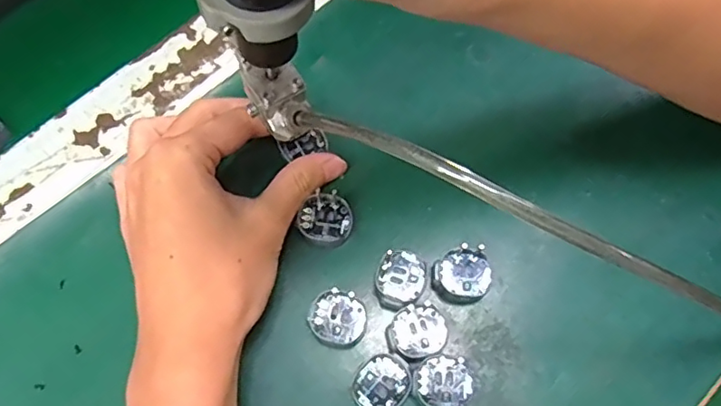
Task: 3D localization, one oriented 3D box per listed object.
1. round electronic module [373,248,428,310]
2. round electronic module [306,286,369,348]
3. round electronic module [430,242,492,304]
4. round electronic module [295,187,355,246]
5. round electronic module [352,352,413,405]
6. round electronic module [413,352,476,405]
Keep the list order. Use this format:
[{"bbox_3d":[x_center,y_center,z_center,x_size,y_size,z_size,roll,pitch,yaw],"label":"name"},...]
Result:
[{"bbox_3d":[0.020,0.038,0.284,0.024,0.005,0.030,30,73,11],"label":"round electronic module"},{"bbox_3d":[-0.011,0.056,0.277,0.026,0.010,0.028,0,70,1],"label":"round electronic module"},{"bbox_3d":[0.052,0.037,0.287,0.031,0.005,0.026,-31,72,-10],"label":"round electronic module"},{"bbox_3d":[-0.017,0.010,0.296,0.028,0.010,0.026,0,70,1],"label":"round electronic module"},{"bbox_3d":[0.010,0.084,0.264,0.028,0.004,0.024,-42,75,-13],"label":"round electronic module"},{"bbox_3d":[0.039,0.084,0.267,0.027,0.006,0.026,0,70,1],"label":"round electronic module"}]

